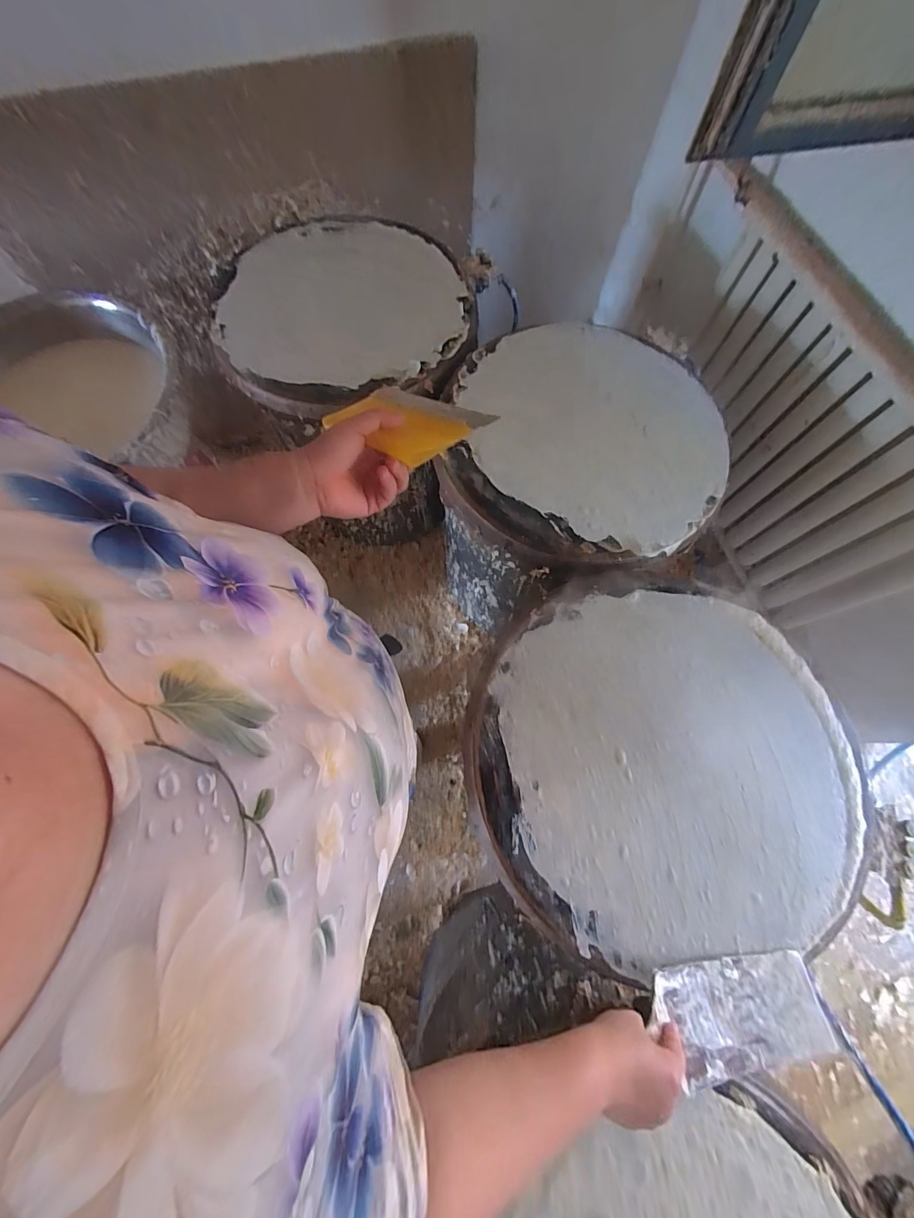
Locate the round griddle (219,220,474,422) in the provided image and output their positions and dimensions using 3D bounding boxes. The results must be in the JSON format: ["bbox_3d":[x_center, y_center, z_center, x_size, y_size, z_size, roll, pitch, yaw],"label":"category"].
[{"bbox_3d":[-0.272,-0.692,0.968,0.576,0.052,0.586,0,82,2],"label":"round griddle"}]

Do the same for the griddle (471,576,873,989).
[{"bbox_3d":[0.303,0.210,0.626,0.540,0.040,0.523,0,72,-1],"label":"griddle"}]

